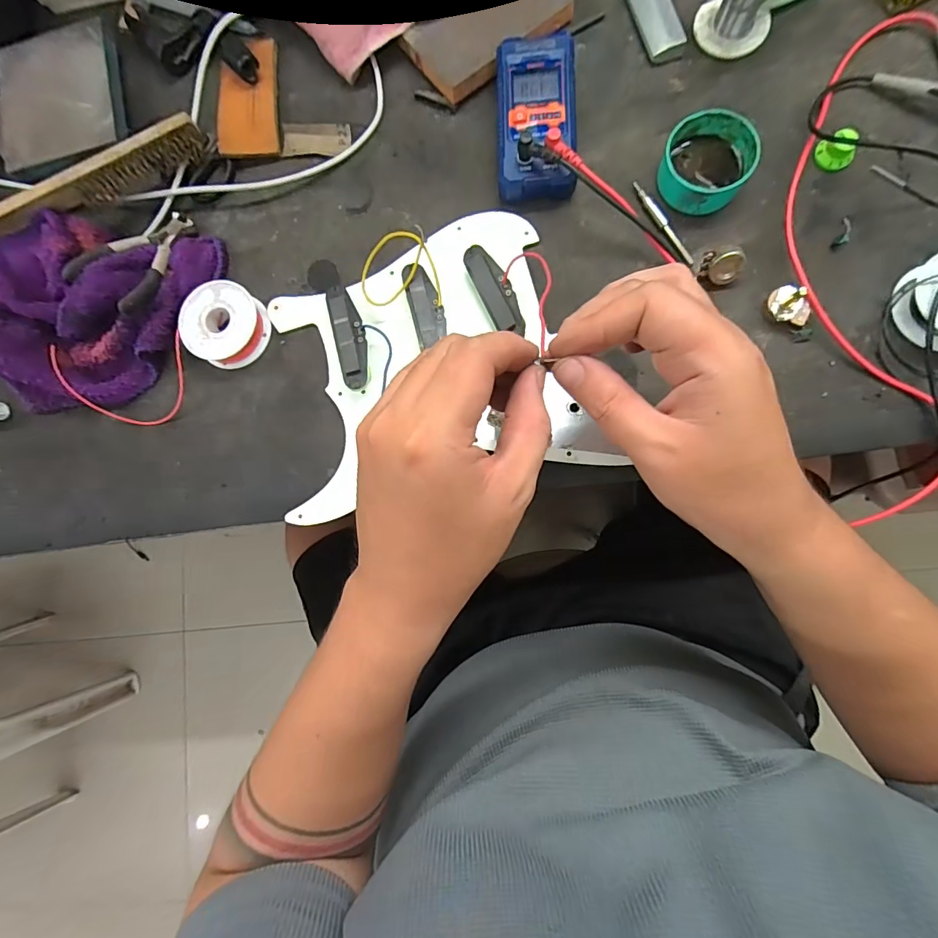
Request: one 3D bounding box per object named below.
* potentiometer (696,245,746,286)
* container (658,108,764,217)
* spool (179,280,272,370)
[{"bbox_3d":[0.177,-0.143,0.316,0.028,0.015,0.024,-6,114,22],"label":"potentiometer"},{"bbox_3d":[0.168,-0.216,0.322,0.059,0.026,0.059,-1,85,6],"label":"container"},{"bbox_3d":[-0.190,-0.112,0.351,0.061,0.021,0.060,-1,85,6],"label":"spool"}]

